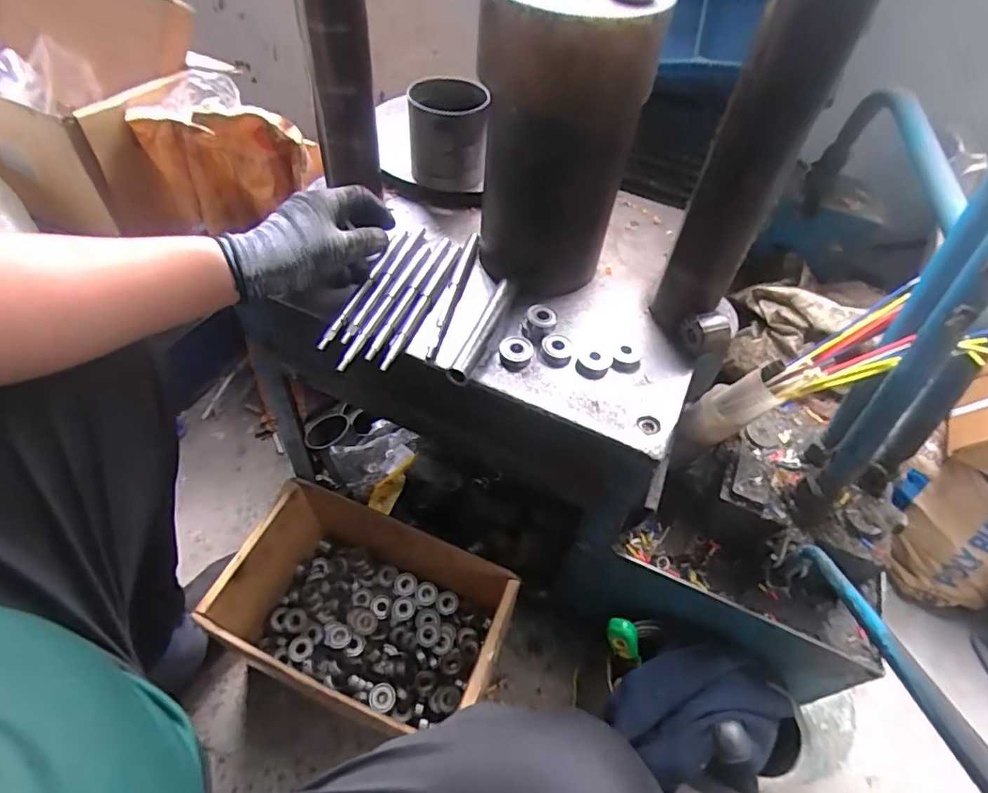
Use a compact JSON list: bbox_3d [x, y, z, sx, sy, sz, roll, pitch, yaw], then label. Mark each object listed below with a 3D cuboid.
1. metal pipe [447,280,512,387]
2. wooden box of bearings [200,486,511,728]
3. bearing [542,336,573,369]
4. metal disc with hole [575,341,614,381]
[{"bbox_3d":[-0.010,-0.064,0.513,0.017,0.020,0.123,19,52,9],"label":"metal pipe"},{"bbox_3d":[-0.148,0.267,0.671,0.306,0.174,0.184,19,52,10],"label":"wooden box of bearings"},{"bbox_3d":[0.059,-0.042,0.516,0.028,0.013,0.028,3,51,-4],"label":"bearing"},{"bbox_3d":[0.093,-0.033,0.511,0.032,0.014,0.036,25,53,14],"label":"metal disc with hole"}]

